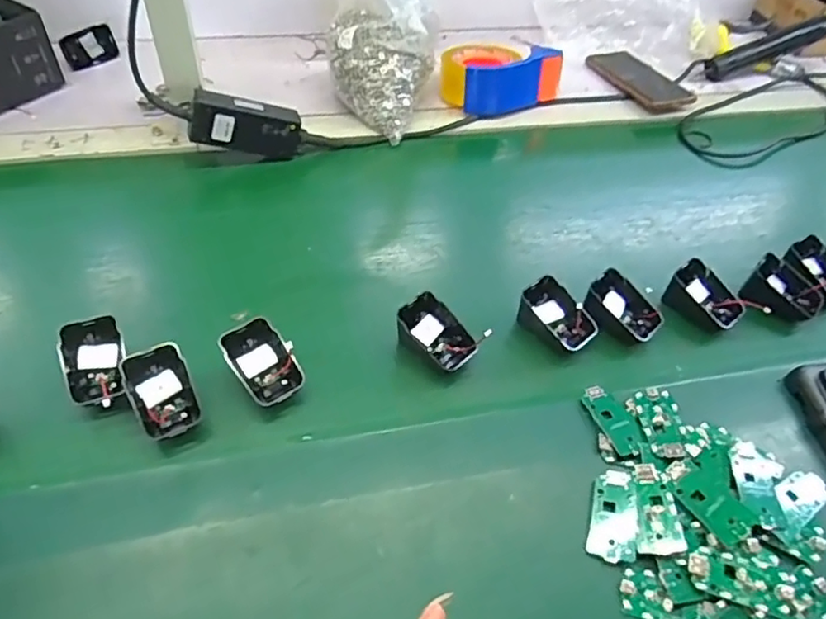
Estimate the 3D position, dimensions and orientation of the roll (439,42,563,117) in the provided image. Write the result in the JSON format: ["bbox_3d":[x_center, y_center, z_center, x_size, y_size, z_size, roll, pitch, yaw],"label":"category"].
[{"bbox_3d":[0.110,-0.314,0.793,0.148,0.060,0.103,-7,50,-11],"label":"roll"}]

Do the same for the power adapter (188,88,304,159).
[{"bbox_3d":[-0.179,-0.201,0.659,0.120,0.054,0.028,5,46,-28],"label":"power adapter"}]

